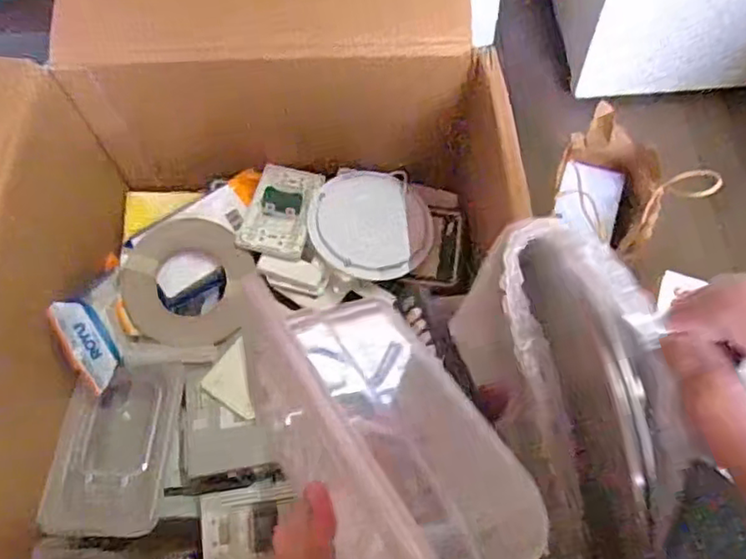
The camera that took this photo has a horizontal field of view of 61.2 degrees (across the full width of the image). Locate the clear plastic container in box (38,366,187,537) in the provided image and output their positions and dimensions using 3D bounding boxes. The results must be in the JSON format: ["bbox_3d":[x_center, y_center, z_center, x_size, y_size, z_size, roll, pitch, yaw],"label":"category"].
[{"bbox_3d":[-0.246,0.163,0.606,0.104,0.041,0.159,7,59,-13],"label":"clear plastic container in box"}]

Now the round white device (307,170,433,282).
[{"bbox_3d":[-0.003,-0.064,0.691,0.133,0.017,0.133,4,63,-8],"label":"round white device"}]

